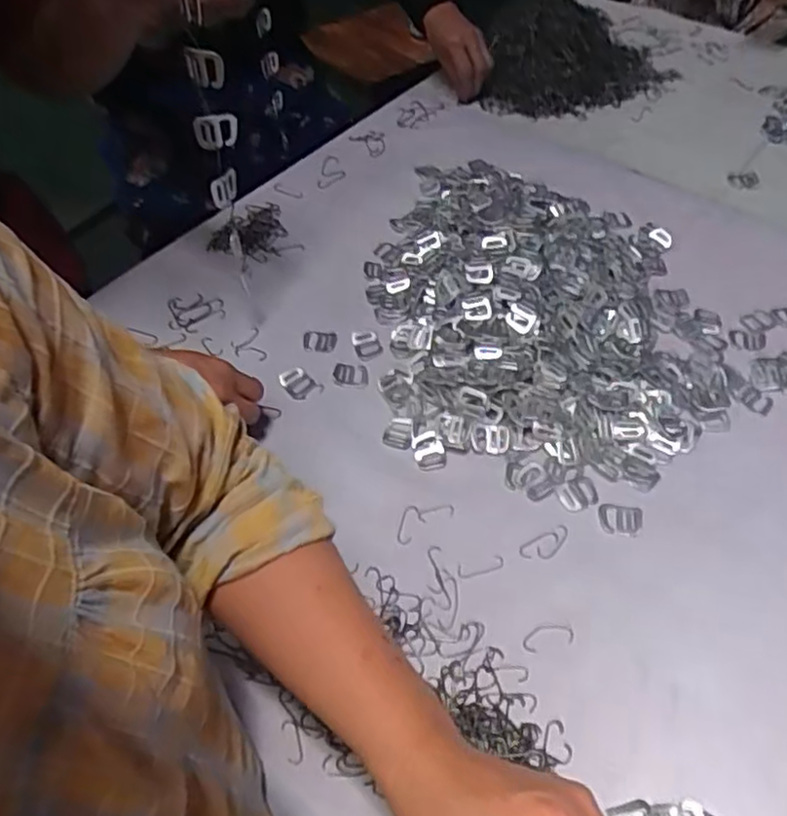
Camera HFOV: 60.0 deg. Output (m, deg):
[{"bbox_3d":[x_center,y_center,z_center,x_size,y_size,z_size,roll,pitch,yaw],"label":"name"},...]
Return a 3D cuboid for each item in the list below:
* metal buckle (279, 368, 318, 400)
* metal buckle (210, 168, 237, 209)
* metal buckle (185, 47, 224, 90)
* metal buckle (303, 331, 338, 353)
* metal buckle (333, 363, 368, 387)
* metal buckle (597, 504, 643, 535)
[{"bbox_3d":[-0.090,-0.024,0.640,0.025,0.005,0.033,-38,60,-23],"label":"metal buckle"},{"bbox_3d":[-0.141,-0.183,0.573,0.010,0.032,0.029,38,58,19],"label":"metal buckle"},{"bbox_3d":[-0.137,-0.247,0.493,0.026,0.031,0.008,10,61,1],"label":"metal buckle"},{"bbox_3d":[-0.072,-0.066,0.669,0.033,0.004,0.025,3,53,5],"label":"metal buckle"},{"bbox_3d":[-0.040,-0.033,0.643,0.034,0.004,0.023,6,54,7],"label":"metal buckle"},{"bbox_3d":[0.182,0.089,0.548,0.034,0.004,0.027,10,54,10],"label":"metal buckle"}]

